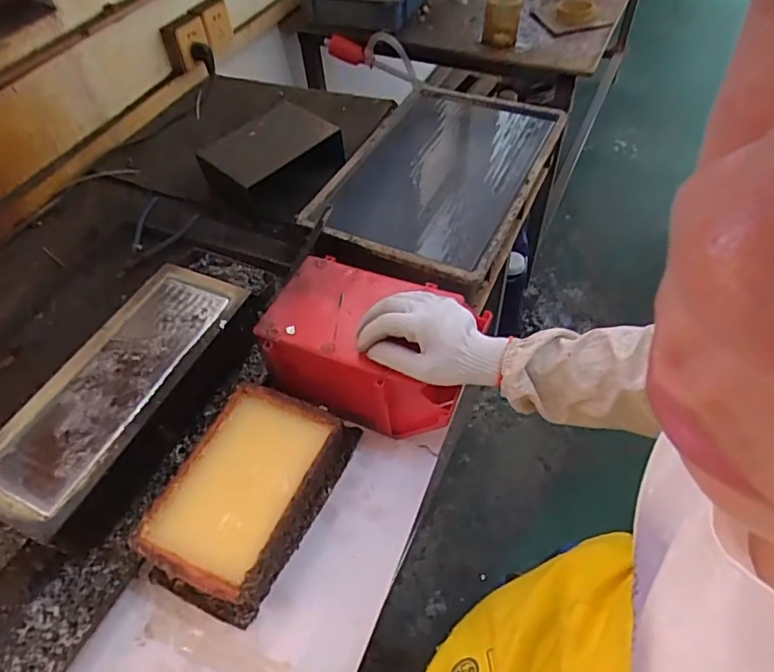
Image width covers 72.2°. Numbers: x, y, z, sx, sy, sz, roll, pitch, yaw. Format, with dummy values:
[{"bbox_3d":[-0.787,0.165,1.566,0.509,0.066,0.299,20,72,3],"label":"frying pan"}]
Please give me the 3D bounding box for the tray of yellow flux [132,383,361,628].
[{"bbox_3d":[-0.142,0.162,0.561,0.133,0.067,0.228,19,56,18],"label":"tray of yellow flux"}]

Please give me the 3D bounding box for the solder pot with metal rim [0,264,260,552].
[{"bbox_3d":[-0.301,0.074,0.637,0.153,0.093,0.345,21,57,19],"label":"solder pot with metal rim"}]

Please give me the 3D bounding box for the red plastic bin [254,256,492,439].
[{"bbox_3d":[-0.017,0.010,0.622,0.230,0.101,0.149,16,56,16],"label":"red plastic bin"}]

